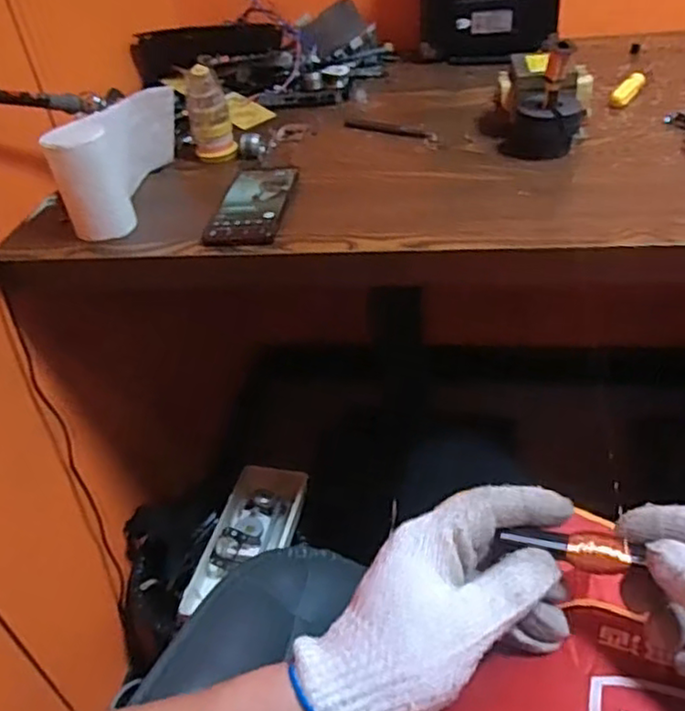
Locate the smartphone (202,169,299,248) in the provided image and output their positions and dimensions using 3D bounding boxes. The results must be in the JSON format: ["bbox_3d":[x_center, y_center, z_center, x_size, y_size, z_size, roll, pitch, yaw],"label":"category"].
[{"bbox_3d":[-0.091,-0.161,0.682,0.070,0.007,0.147,1,39,9],"label":"smartphone"}]

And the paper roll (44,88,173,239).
[{"bbox_3d":[-0.232,-0.209,0.698,0.056,0.101,0.189,2,39,11],"label":"paper roll"}]

